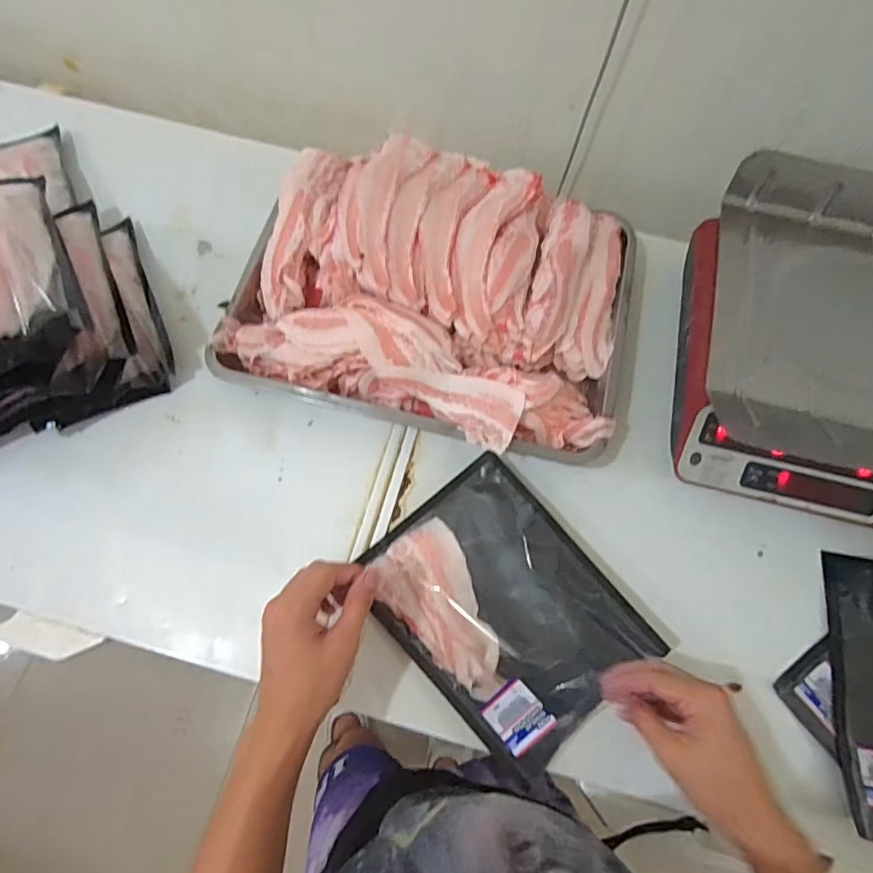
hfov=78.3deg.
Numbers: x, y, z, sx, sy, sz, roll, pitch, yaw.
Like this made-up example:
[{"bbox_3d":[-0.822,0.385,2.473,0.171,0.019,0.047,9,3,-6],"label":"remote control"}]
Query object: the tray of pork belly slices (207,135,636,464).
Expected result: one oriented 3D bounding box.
[{"bbox_3d":[0.000,-0.170,0.606,0.437,0.091,0.328,15,71,5],"label":"tray of pork belly slices"}]

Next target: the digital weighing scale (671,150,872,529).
[{"bbox_3d":[0.447,-0.087,0.567,0.340,0.118,0.339,13,71,4],"label":"digital weighing scale"}]

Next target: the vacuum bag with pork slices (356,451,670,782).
[{"bbox_3d":[0.061,0.157,0.511,0.191,0.043,0.239,-39,75,-13],"label":"vacuum bag with pork slices"}]

